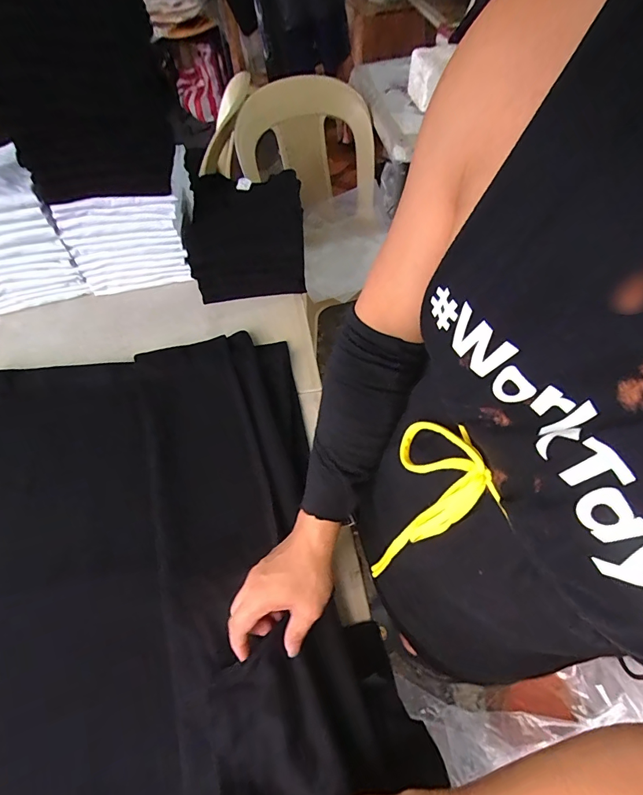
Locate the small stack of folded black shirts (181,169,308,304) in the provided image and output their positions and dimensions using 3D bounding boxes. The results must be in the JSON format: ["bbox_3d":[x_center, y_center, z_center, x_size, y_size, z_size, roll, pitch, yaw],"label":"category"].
[{"bbox_3d":[-0.153,-0.321,0.804,0.221,0.118,0.252,-3,57,0],"label":"small stack of folded black shirts"}]

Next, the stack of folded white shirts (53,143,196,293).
[{"bbox_3d":[-0.366,-0.376,0.806,0.227,0.183,0.245,-8,57,-3],"label":"stack of folded white shirts"}]

